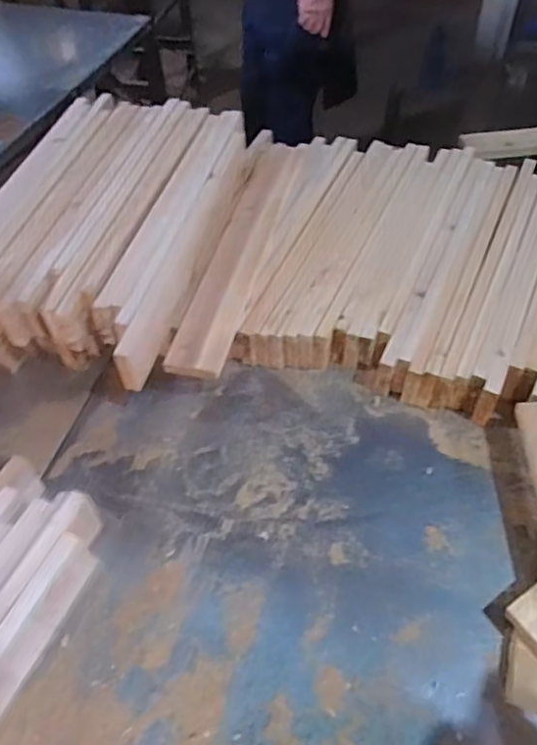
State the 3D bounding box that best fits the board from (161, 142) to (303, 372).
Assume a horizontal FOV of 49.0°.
[{"bbox_3d":[-0.031,-0.201,0.884,0.070,0.026,0.522,10,50,10],"label":"board"}]

